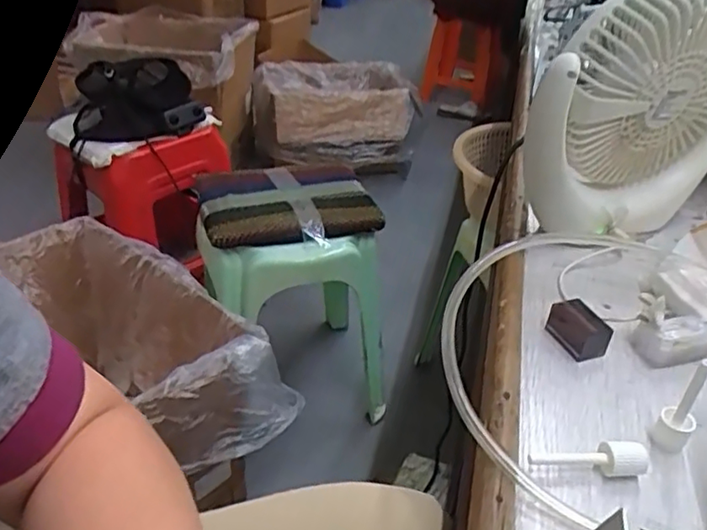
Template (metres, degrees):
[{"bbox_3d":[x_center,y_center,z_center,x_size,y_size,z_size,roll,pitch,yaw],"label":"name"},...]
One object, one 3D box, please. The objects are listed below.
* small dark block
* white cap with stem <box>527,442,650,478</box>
[{"bbox_3d":[0.157,0.044,0.436,0.024,0.028,0.044,-11,36,-19],"label":"small dark block"},{"bbox_3d":[0.130,0.111,0.341,0.065,0.019,0.015,0,34,-4],"label":"white cap with stem"}]

